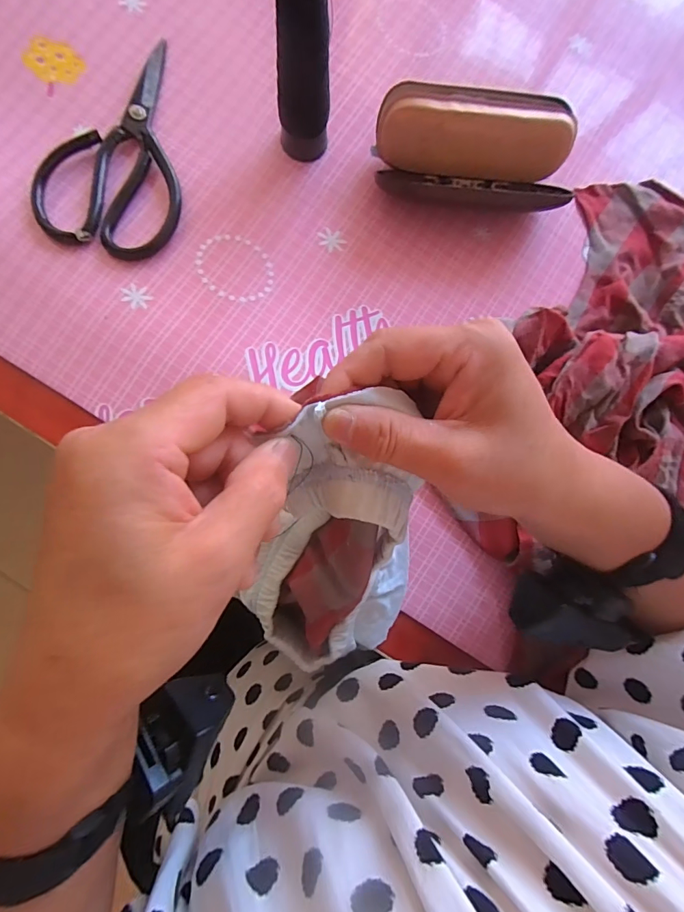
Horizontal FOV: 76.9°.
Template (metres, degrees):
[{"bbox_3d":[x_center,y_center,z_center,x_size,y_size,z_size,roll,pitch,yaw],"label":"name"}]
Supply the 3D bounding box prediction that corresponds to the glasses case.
[{"bbox_3d":[0.108,-0.250,0.349,0.159,0.055,0.073,6,83,-4],"label":"glasses case"}]

